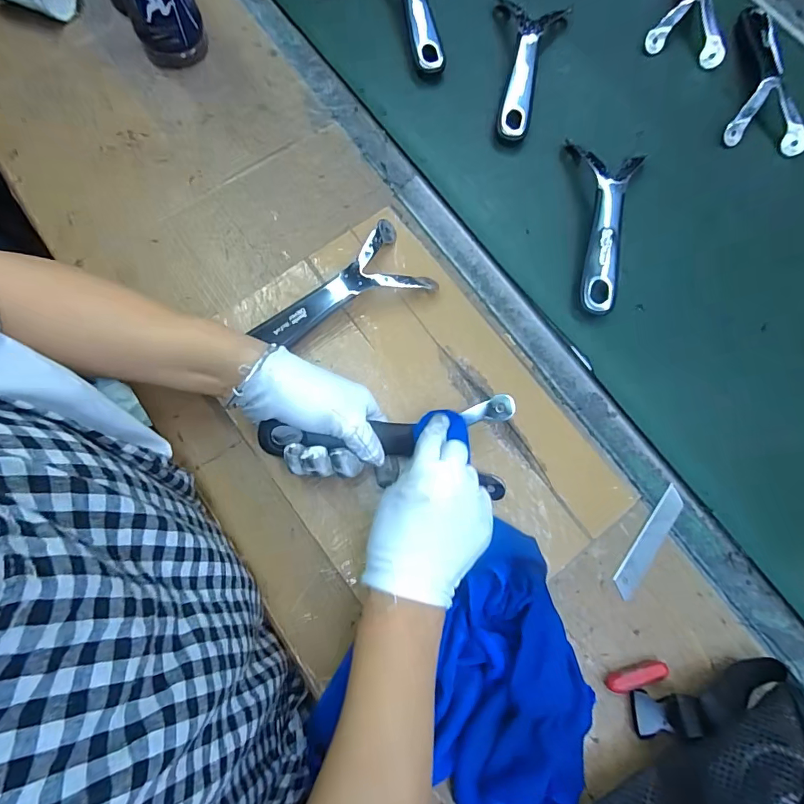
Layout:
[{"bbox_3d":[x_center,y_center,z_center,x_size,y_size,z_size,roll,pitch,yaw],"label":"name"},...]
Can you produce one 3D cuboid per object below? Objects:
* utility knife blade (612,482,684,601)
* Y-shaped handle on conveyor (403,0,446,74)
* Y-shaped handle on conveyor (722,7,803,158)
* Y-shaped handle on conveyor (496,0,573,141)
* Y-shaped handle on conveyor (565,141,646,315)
[{"bbox_3d":[0.212,0.119,0.376,0.019,0.004,0.102,36,78,7],"label":"utility knife blade"},{"bbox_3d":[0.001,-0.445,0.486,0.075,0.029,0.175,-6,76,-3],"label":"Y-shaped handle on conveyor"},{"bbox_3d":[0.417,-0.368,0.493,0.087,0.018,0.204,16,76,3],"label":"Y-shaped handle on conveyor"},{"bbox_3d":[0.132,-0.371,0.476,0.075,0.028,0.194,12,76,2],"label":"Y-shaped handle on conveyor"},{"bbox_3d":[0.192,-0.175,0.434,0.066,0.023,0.184,12,76,2],"label":"Y-shaped handle on conveyor"}]

